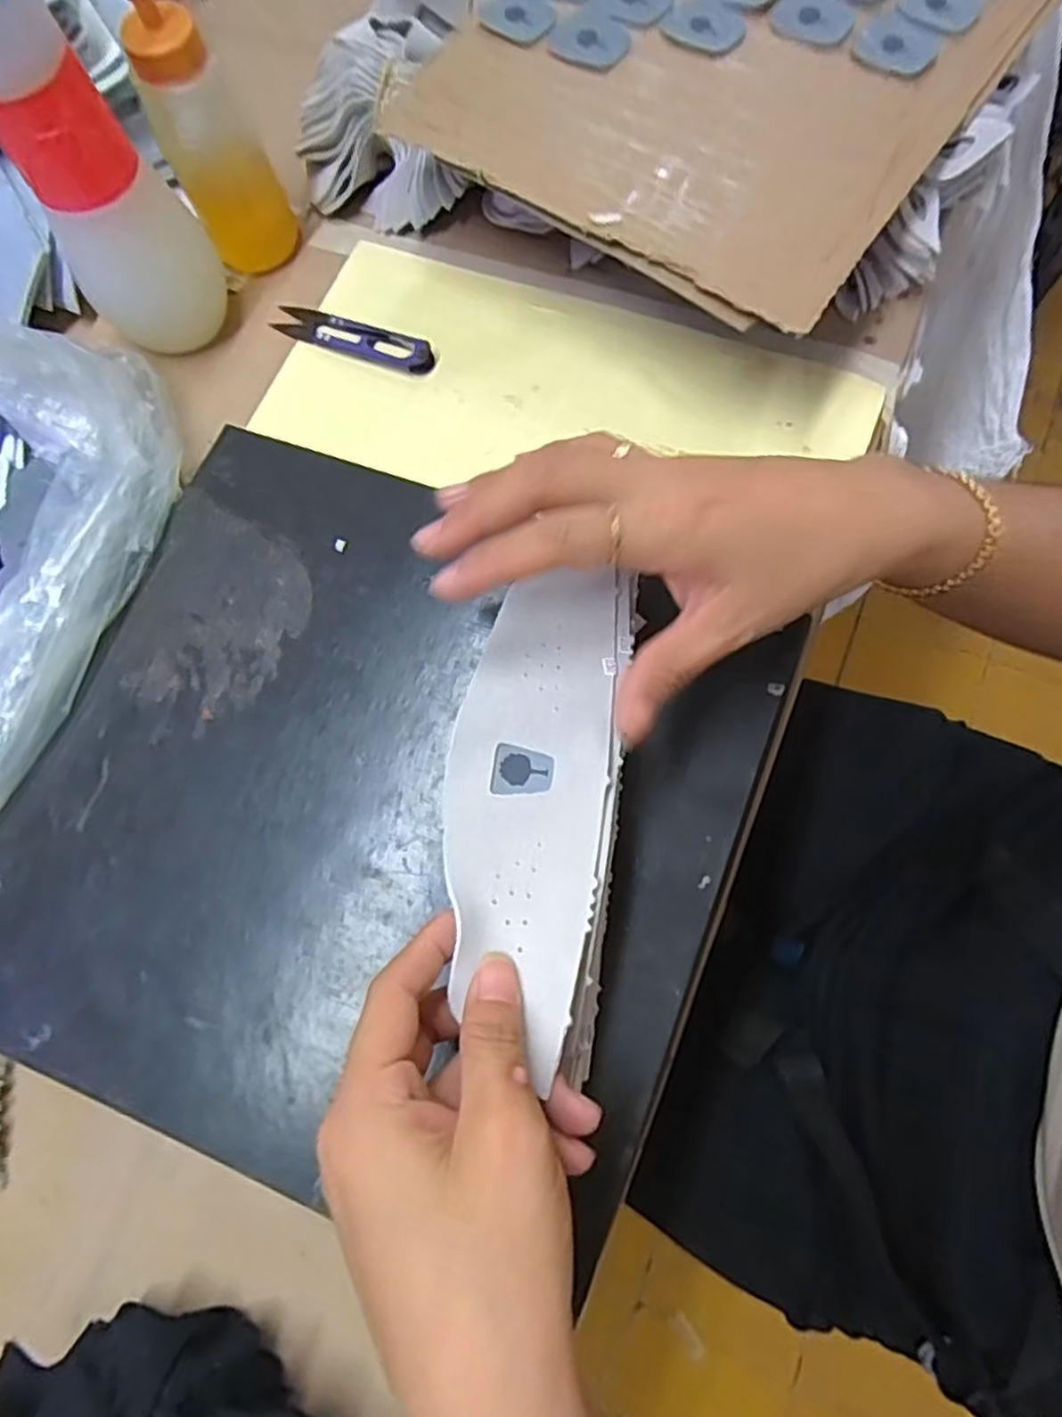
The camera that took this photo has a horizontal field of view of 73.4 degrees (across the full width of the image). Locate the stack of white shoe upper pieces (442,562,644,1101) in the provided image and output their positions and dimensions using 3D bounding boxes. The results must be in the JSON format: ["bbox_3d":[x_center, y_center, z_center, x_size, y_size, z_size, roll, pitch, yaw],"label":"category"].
[{"bbox_3d":[0.002,0.029,0.258,0.062,0.013,0.177,4,73,4],"label":"stack of white shoe upper pieces"}]

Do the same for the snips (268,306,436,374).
[{"bbox_3d":[-0.102,-0.212,0.404,0.101,0.009,0.020,21,76,10],"label":"snips"}]

